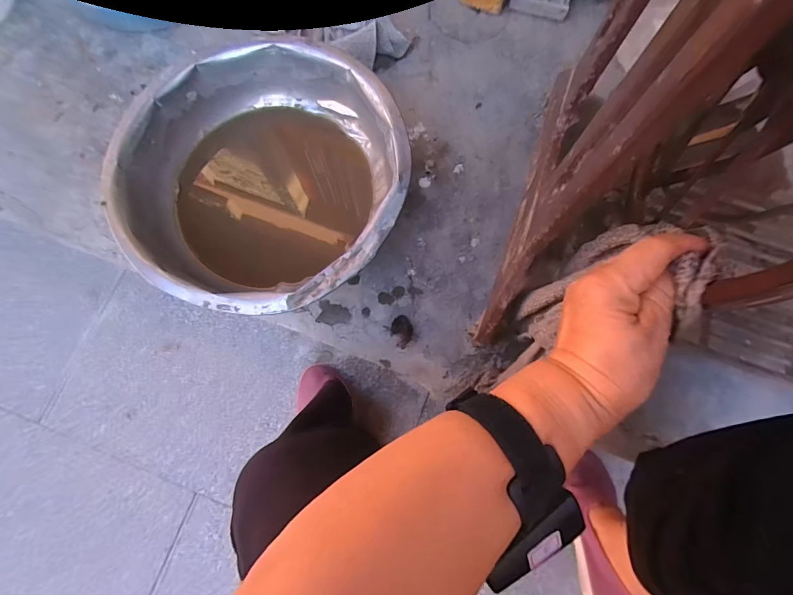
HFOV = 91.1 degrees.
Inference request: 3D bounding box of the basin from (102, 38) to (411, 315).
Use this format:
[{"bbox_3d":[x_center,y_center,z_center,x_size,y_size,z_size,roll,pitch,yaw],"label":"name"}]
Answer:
[{"bbox_3d":[-0.172,-0.152,0.527,0.365,0.104,0.351,0,79,1],"label":"basin"}]

